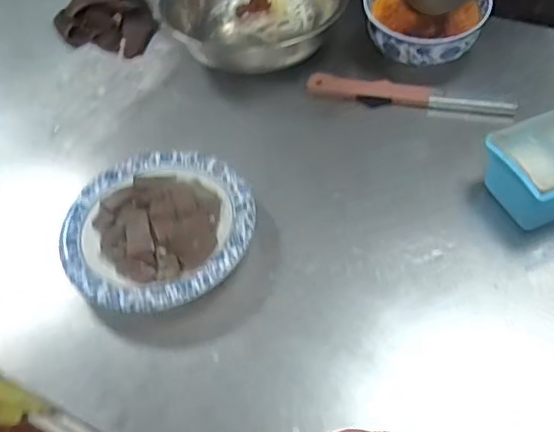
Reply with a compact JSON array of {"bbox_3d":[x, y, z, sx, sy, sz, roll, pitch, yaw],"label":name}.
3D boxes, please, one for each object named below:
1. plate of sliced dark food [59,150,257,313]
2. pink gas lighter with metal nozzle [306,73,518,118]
[{"bbox_3d":[-0.133,0.015,0.649,0.205,0.047,0.214,-3,51,3],"label":"plate of sliced dark food"},{"bbox_3d":[0.178,-0.162,0.778,0.275,0.021,0.040,10,52,13],"label":"pink gas lighter with metal nozzle"}]

